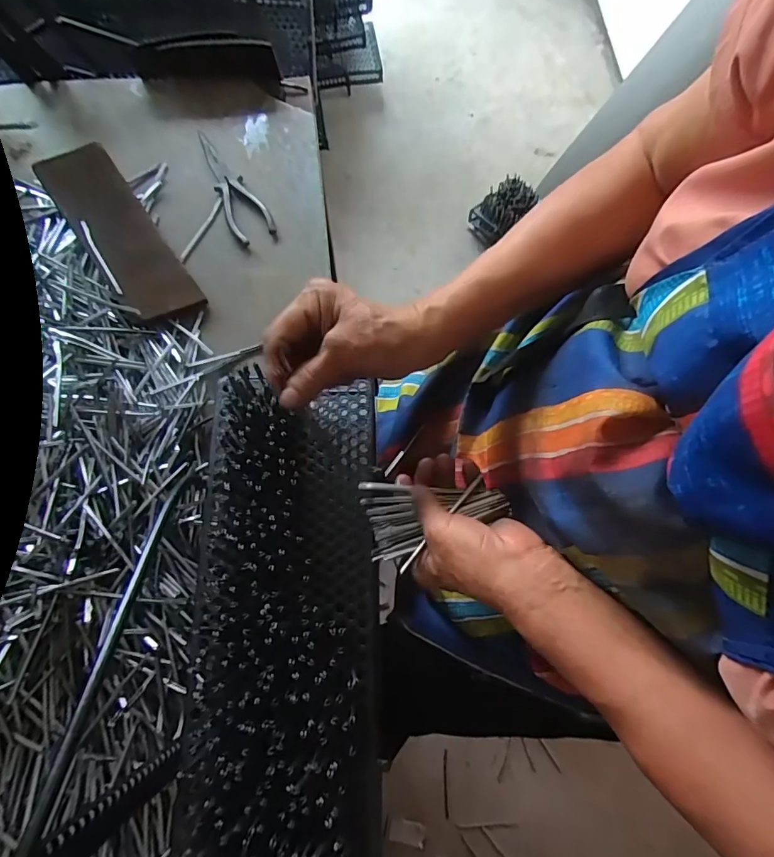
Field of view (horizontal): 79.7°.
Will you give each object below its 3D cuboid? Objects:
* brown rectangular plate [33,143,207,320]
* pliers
[{"bbox_3d":[-0.315,-0.230,0.544,0.081,0.021,0.253,-34,81,-16],"label":"brown rectangular plate"},{"bbox_3d":[-0.194,-0.305,0.585,0.049,0.008,0.174,-25,74,-7],"label":"pliers"}]

